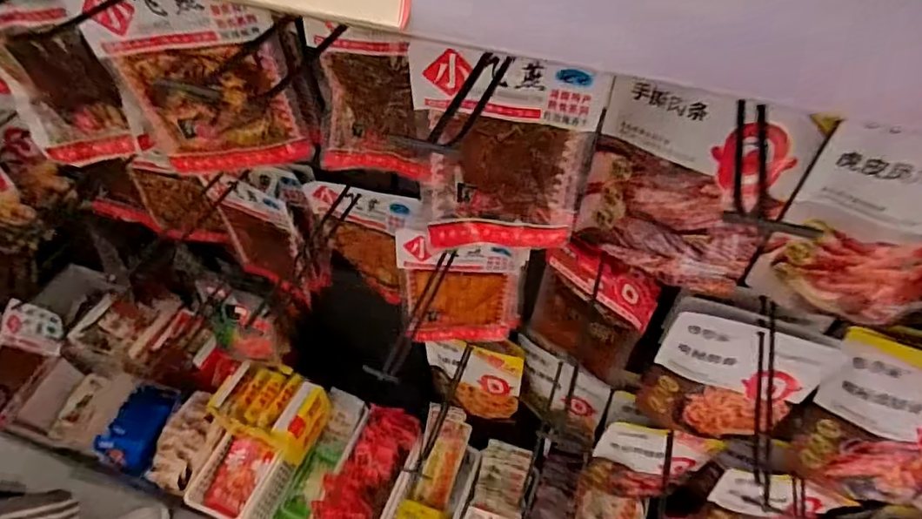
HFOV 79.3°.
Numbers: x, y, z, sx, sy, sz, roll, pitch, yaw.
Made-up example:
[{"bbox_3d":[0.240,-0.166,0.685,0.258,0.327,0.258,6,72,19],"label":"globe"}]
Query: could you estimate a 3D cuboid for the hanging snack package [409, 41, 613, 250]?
[{"bbox_3d":[0.039,-0.088,0.487,0.151,0.196,0.046,-2,52,-1],"label":"hanging snack package"}]

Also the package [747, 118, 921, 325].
[{"bbox_3d":[0.362,-0.019,0.464,0.160,0.197,0.031,17,54,13],"label":"package"}]

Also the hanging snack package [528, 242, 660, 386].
[{"bbox_3d":[0.168,0.072,0.750,0.151,0.235,0.034,32,59,23],"label":"hanging snack package"}]

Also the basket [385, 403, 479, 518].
[{"bbox_3d":[-0.060,0.459,1.071,0.127,0.099,0.339,17,72,13],"label":"basket"}]

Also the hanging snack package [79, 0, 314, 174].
[{"bbox_3d":[-0.260,-0.176,0.575,0.162,0.209,0.016,-4,52,-3],"label":"hanging snack package"}]

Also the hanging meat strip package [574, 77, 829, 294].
[{"bbox_3d":[0.204,-0.064,0.519,0.173,0.184,0.024,23,38,22],"label":"hanging meat strip package"}]

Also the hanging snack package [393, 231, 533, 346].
[{"bbox_3d":[0.002,0.050,0.788,0.171,0.226,0.039,2,52,2],"label":"hanging snack package"}]

